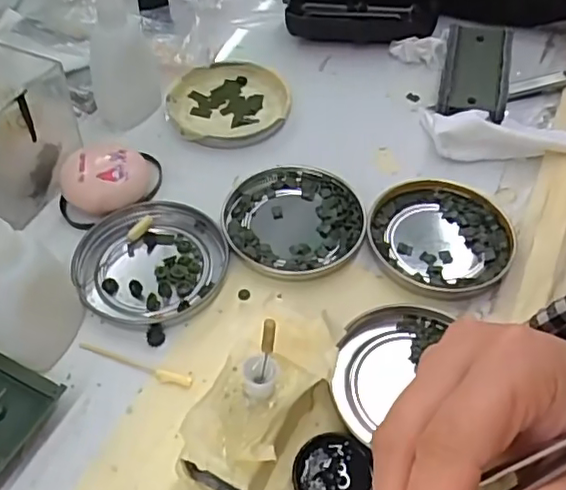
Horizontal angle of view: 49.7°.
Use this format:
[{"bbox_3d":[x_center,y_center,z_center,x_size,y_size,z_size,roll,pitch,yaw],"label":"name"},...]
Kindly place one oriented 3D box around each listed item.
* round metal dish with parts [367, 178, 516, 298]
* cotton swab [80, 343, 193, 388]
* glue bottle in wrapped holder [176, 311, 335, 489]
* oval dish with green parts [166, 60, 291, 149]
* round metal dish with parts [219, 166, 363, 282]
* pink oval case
[{"bbox_3d":[0.087,-0.006,0.340,0.076,0.007,0.078,0,50,0],"label":"round metal dish with parts"},{"bbox_3d":[-0.071,0.056,0.290,0.059,0.004,0.007,15,52,12],"label":"cotton swab"},{"bbox_3d":[-0.008,0.067,0.259,0.041,0.049,0.086,23,54,18],"label":"glue bottle in wrapped holder"},{"bbox_3d":[-0.037,-0.096,0.411,0.078,0.014,0.077,-8,51,-7],"label":"oval dish with green parts"},{"bbox_3d":[0.006,-0.015,0.346,0.076,0.009,0.076,0,50,0],"label":"round metal dish with parts"},{"bbox_3d":[-0.102,-0.039,0.352,0.047,0.024,0.041,-6,51,-5],"label":"pink oval case"}]

